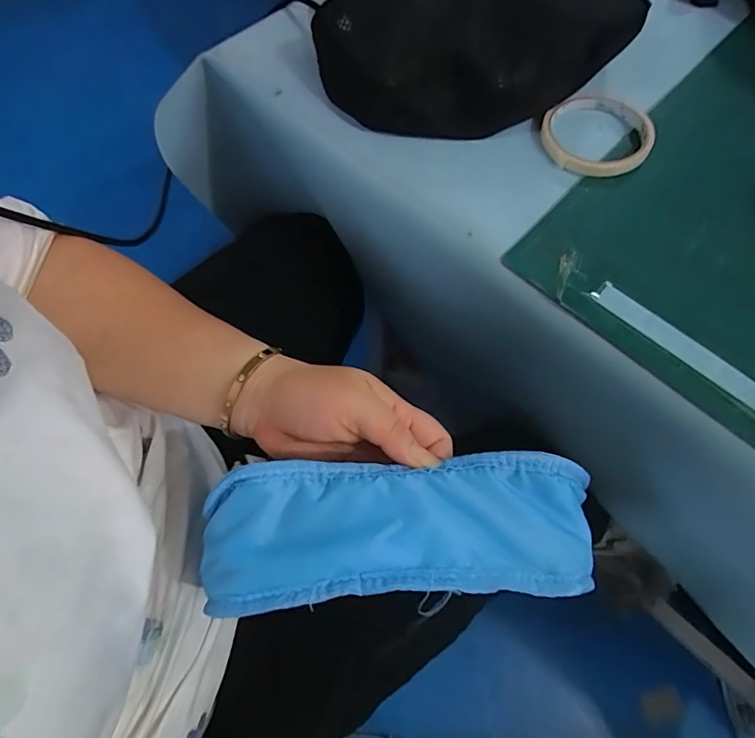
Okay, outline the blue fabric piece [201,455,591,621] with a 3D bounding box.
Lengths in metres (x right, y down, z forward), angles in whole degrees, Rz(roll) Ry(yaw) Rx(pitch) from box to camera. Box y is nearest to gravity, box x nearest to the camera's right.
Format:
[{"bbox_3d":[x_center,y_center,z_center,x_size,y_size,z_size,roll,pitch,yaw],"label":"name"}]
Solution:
[{"bbox_3d":[0.011,0.085,0.255,0.204,0.023,0.069,-2,68,-4],"label":"blue fabric piece"}]

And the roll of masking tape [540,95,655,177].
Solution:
[{"bbox_3d":[0.184,-0.197,0.398,0.089,0.011,0.084,0,68,0],"label":"roll of masking tape"}]

